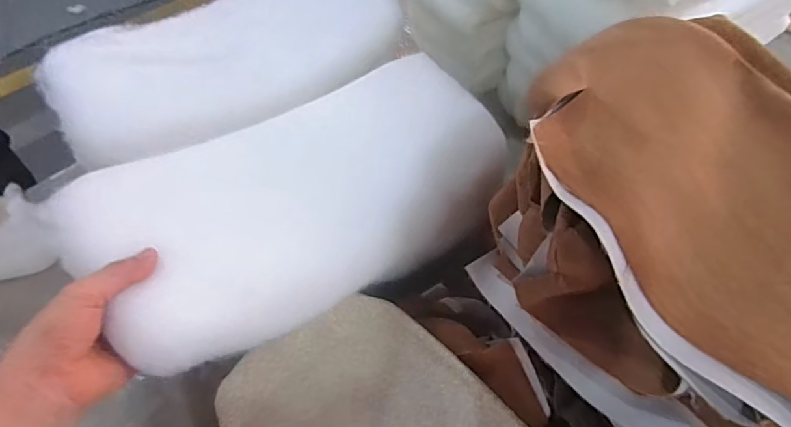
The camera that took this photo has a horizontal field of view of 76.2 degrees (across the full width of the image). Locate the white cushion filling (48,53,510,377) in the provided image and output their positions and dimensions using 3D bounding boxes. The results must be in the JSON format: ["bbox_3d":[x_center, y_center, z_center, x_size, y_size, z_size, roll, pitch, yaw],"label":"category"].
[{"bbox_3d":[-0.079,-0.018,0.542,0.451,0.077,0.208,-27,62,-26],"label":"white cushion filling"}]

